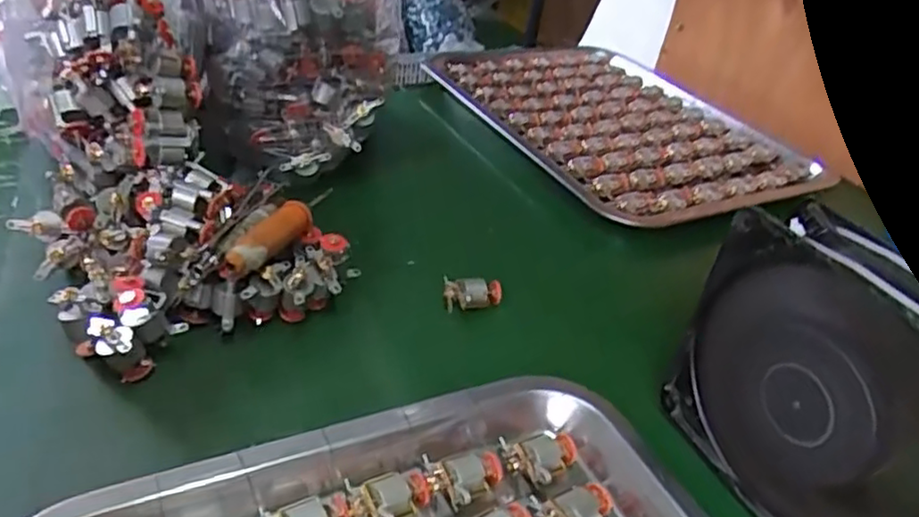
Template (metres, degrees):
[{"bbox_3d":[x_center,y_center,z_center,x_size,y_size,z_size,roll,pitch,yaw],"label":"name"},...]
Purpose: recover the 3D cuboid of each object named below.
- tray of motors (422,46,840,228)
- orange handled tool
[{"bbox_3d":[0.149,-0.133,0.639,0.249,0.028,0.331,-14,39,-28],"label":"tray of motors"},{"bbox_3d":[-0.095,-0.016,0.370,0.017,0.024,0.090,17,35,15],"label":"orange handled tool"}]

